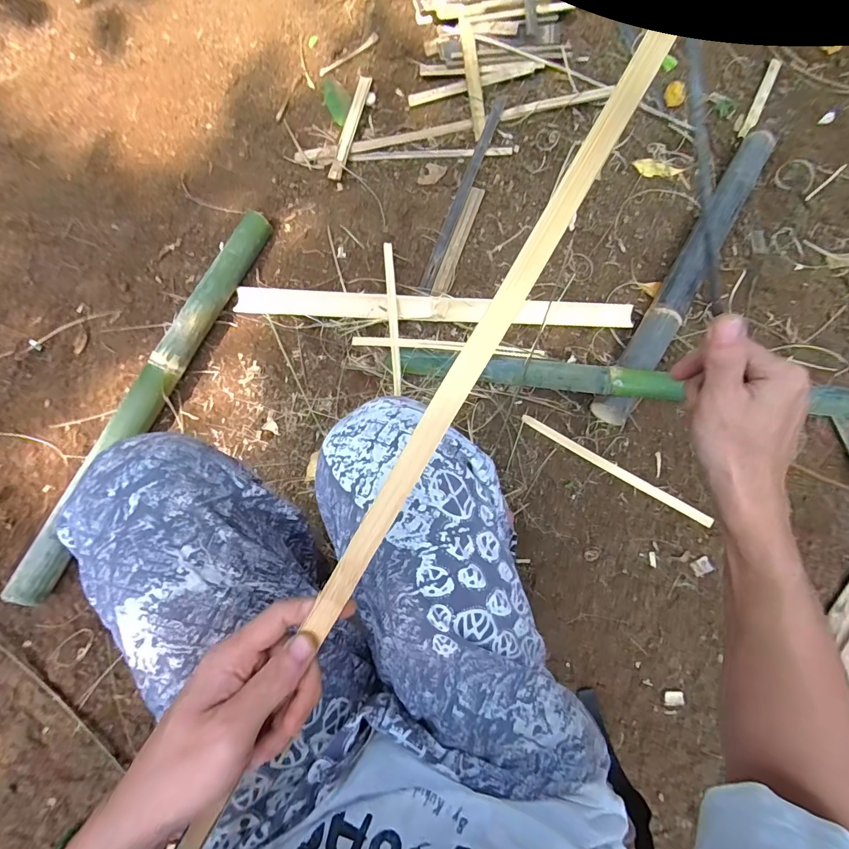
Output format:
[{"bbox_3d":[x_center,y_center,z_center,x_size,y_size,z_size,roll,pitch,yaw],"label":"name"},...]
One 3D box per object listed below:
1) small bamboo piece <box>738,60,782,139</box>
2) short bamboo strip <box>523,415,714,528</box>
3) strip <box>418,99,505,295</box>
[{"bbox_3d":[0.755,-0.732,0.987,0.027,0.010,0.255,28,75,6],"label":"small bamboo piece"},{"bbox_3d":[0.330,0.077,0.766,0.352,0.013,0.018,31,76,7],"label":"short bamboo strip"},{"bbox_3d":[0.075,-0.452,0.867,0.026,0.012,0.415,22,87,5],"label":"strip"}]

